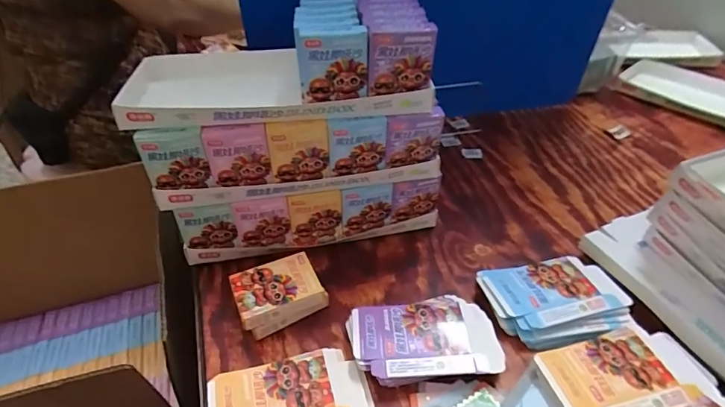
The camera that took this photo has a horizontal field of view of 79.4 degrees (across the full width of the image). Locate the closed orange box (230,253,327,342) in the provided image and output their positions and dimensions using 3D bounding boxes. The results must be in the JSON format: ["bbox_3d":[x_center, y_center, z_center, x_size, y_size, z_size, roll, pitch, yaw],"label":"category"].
[{"bbox_3d":[-0.096,0.107,0.506,0.094,0.049,0.062,-18,44,-18],"label":"closed orange box"}]

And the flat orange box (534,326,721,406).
[{"bbox_3d":[0.259,0.168,0.431,0.153,0.011,0.085,-11,42,-11],"label":"flat orange box"}]

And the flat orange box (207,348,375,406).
[{"bbox_3d":[-0.072,0.195,0.434,0.153,0.009,0.085,-10,42,-9],"label":"flat orange box"}]

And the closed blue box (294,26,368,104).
[{"bbox_3d":[-0.030,-0.143,0.443,0.069,0.075,0.033,-3,41,-1],"label":"closed blue box"}]

